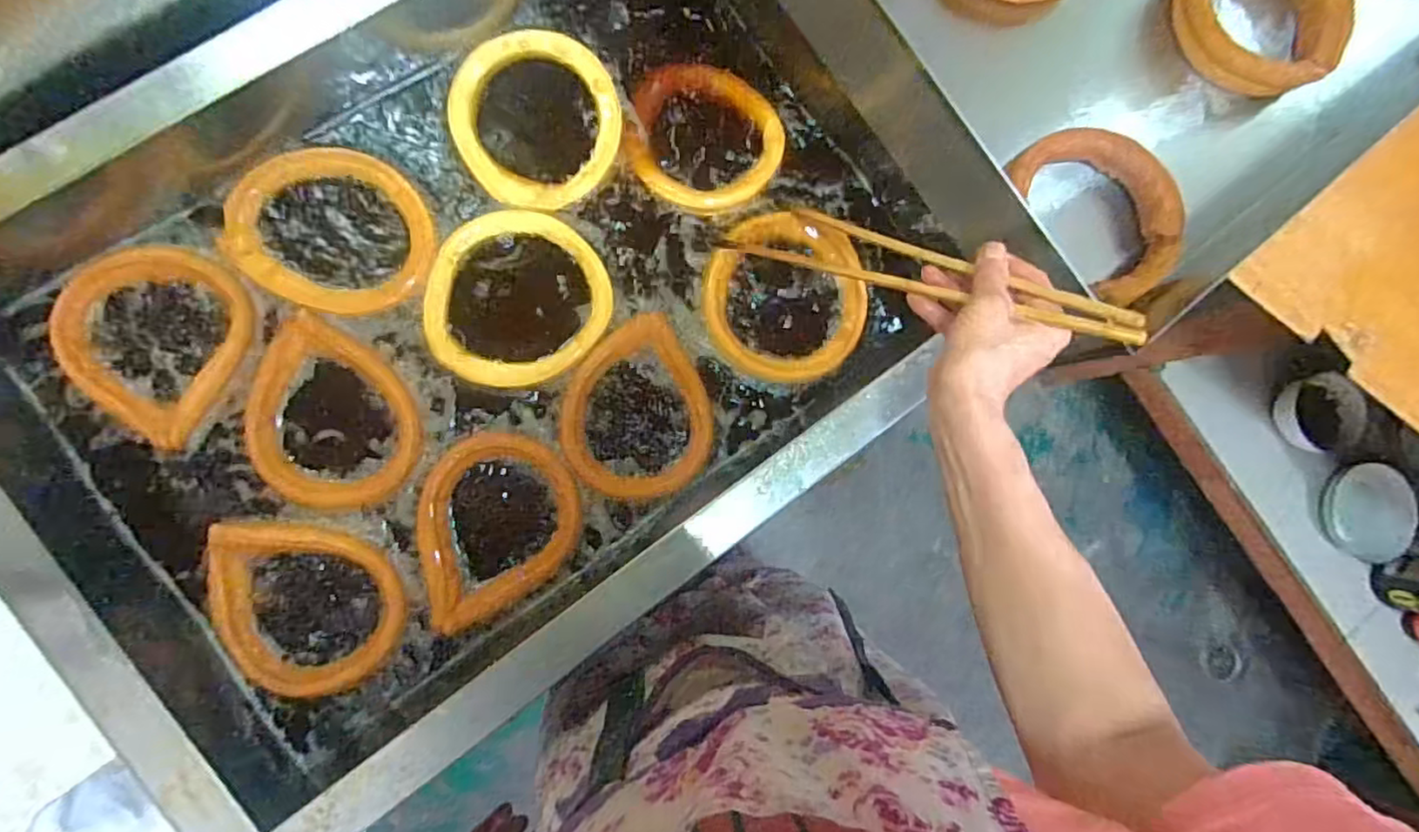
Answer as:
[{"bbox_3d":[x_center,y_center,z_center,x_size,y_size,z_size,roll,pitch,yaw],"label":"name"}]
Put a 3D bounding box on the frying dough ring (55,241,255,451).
[{"bbox_3d":[-0.484,-0.071,0.561,0.148,0.014,0.155,0,86,-7],"label":"frying dough ring"}]

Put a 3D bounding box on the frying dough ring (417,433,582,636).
[{"bbox_3d":[-0.188,0.097,0.584,0.140,0.018,0.162,-13,88,-8],"label":"frying dough ring"}]

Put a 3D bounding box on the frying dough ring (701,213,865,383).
[{"bbox_3d":[0.074,-0.117,0.633,0.155,0.016,0.164,0,86,-7],"label":"frying dough ring"}]

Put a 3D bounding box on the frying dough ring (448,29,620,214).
[{"bbox_3d":[-0.167,-0.290,0.629,0.156,0.015,0.181,0,87,-7],"label":"frying dough ring"}]

